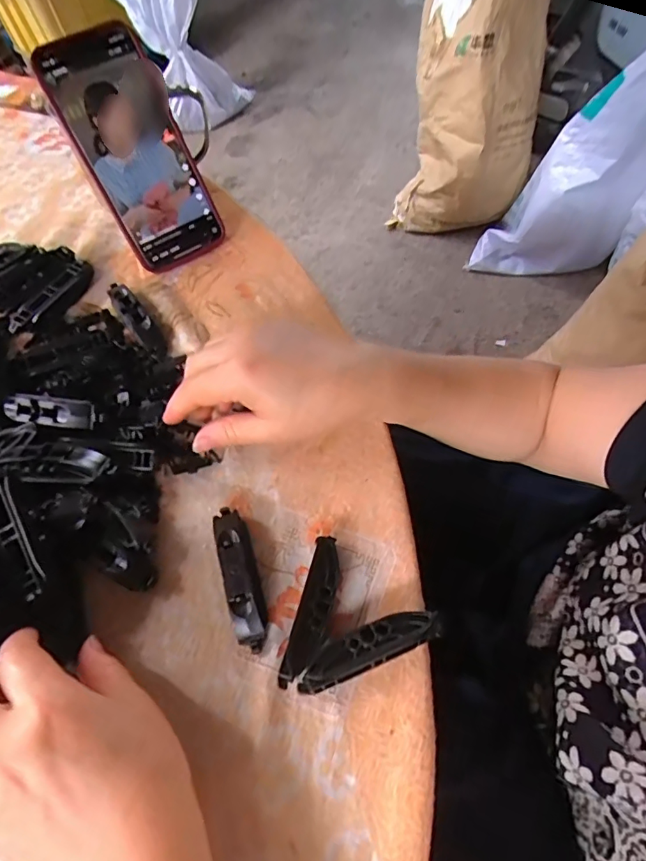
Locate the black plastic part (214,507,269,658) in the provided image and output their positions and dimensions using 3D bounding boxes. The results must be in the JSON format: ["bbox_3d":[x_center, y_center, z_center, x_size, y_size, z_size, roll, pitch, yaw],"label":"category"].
[{"bbox_3d":[-0.047,0.083,0.284,0.019,0.018,0.080,-16,64,-6],"label":"black plastic part"}]

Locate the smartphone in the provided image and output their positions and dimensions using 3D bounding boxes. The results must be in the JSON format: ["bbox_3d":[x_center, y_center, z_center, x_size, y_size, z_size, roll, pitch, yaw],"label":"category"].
[{"bbox_3d":[-0.138,-0.205,0.370,0.074,0.155,0.016,-32,33,-12],"label":"smartphone"}]

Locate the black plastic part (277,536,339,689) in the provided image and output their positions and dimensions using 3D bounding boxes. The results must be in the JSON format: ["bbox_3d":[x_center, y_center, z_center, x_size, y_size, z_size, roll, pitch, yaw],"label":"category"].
[{"bbox_3d":[-0.004,0.099,0.273,0.018,0.018,0.079,13,65,8],"label":"black plastic part"}]

